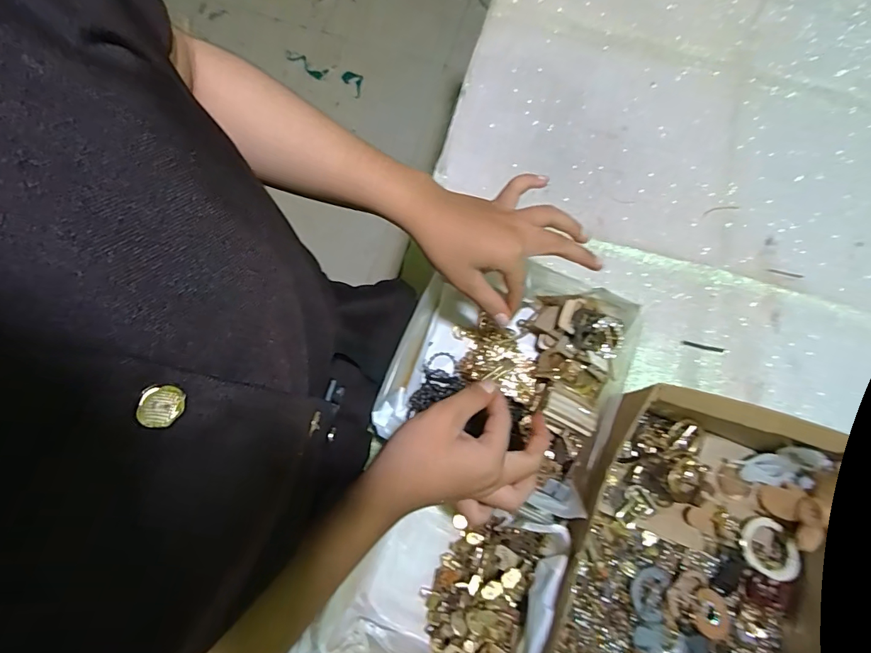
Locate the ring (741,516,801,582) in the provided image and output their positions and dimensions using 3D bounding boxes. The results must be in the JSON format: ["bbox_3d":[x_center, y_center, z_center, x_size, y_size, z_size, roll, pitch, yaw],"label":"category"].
[{"bbox_3d":[0.297,0.196,0.410,0.049,0.009,0.048,0,77,0],"label":"ring"}]

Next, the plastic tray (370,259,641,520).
[{"bbox_3d":[0.066,0.042,0.433,0.198,0.074,0.190,23,78,6],"label":"plastic tray"}]

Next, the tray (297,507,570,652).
[{"bbox_3d":[0.003,0.221,0.391,0.158,0.071,0.170,23,78,6],"label":"tray"}]

